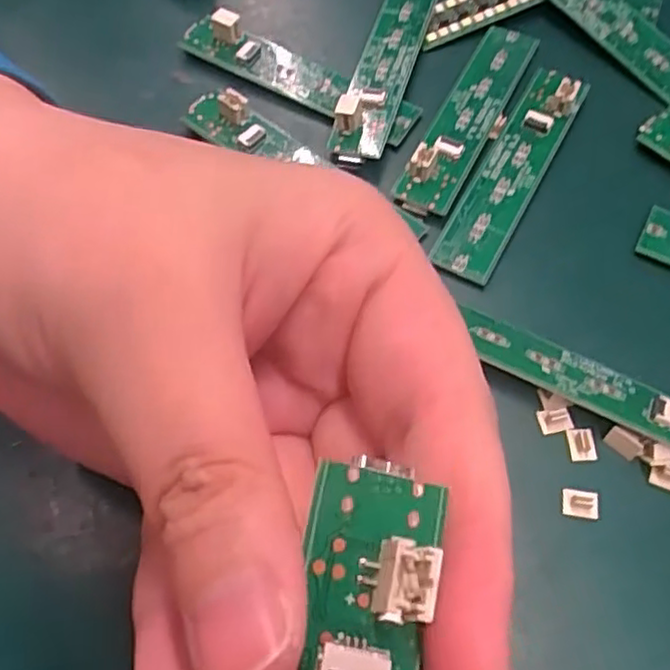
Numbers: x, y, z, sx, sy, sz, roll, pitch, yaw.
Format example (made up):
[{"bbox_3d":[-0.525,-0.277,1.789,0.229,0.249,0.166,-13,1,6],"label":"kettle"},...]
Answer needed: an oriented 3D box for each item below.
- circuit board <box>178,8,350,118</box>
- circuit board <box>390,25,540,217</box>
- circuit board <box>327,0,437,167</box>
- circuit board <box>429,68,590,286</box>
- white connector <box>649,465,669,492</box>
[{"bbox_3d":[-0.023,-0.089,0.221,0.065,0.013,0.015,26,63,13],"label":"circuit board"},{"bbox_3d":[0.041,-0.068,0.212,0.018,0.008,0.081,24,63,12],"label":"circuit board"},{"bbox_3d":[0.016,-0.085,0.217,0.016,0.005,0.084,15,61,7],"label":"circuit board"},{"bbox_3d":[0.052,-0.049,0.201,0.017,0.012,0.078,26,63,13],"label":"circuit board"},{"bbox_3d":[0.077,0.033,0.162,0.008,0.004,0.005,13,61,6],"label":"white connector"}]

